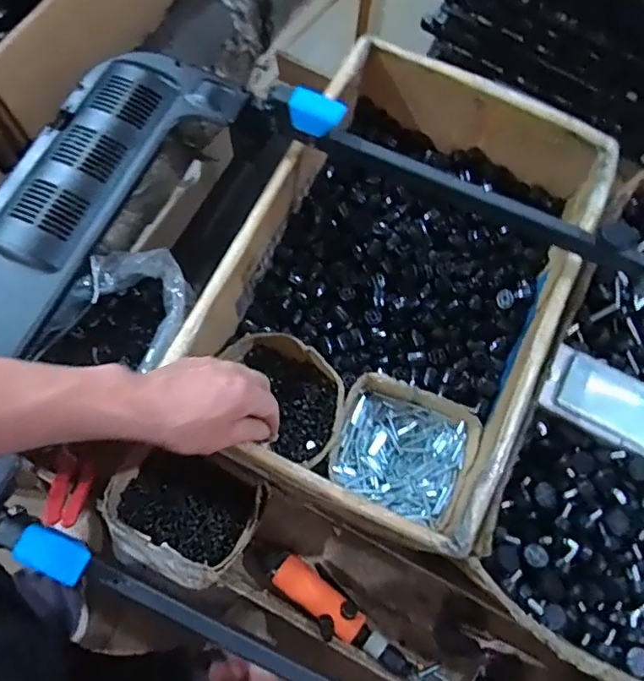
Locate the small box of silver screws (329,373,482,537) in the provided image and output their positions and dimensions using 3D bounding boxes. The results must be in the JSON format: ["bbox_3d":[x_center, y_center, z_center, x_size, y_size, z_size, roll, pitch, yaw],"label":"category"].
[{"bbox_3d":[0.094,0.128,0.671,0.159,0.053,0.138,22,71,6],"label":"small box of silver screws"}]

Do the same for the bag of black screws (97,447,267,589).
[{"bbox_3d":[-0.164,0.200,0.677,0.173,0.076,0.134,24,63,2],"label":"bag of black screws"}]

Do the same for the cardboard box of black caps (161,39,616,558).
[{"bbox_3d":[0.087,-0.064,0.683,0.347,0.146,0.518,24,72,6],"label":"cardboard box of black caps"}]

